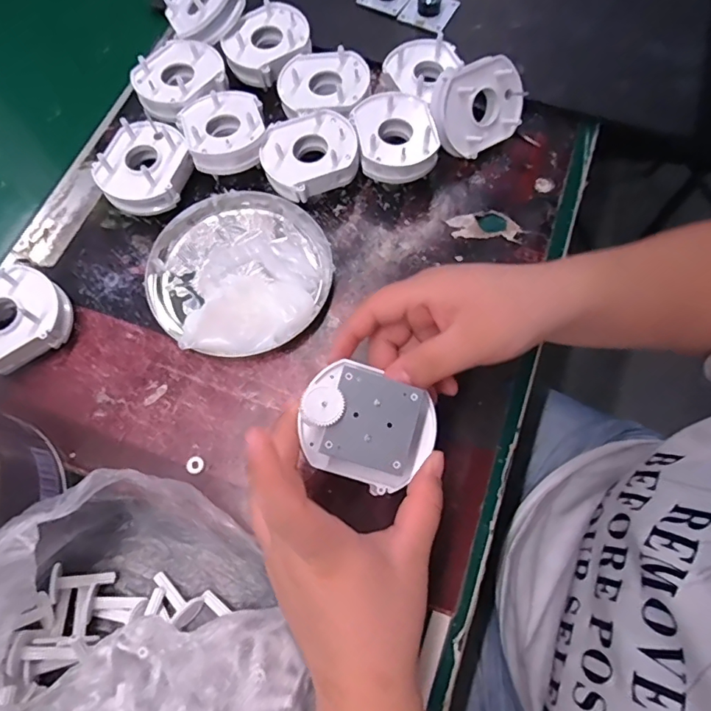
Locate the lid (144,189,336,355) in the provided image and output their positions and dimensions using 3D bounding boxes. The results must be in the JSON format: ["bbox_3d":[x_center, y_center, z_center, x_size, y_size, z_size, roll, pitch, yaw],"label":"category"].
[{"bbox_3d":[-0.082,-0.063,0.341,0.126,0.027,0.125,0,71,0],"label":"lid"}]

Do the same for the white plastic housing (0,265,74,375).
[{"bbox_3d":[-0.228,-0.024,0.322,0.067,0.036,0.063,-32,74,-11],"label":"white plastic housing"}]

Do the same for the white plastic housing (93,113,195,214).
[{"bbox_3d":[-0.155,-0.141,0.366,0.063,0.031,0.074,11,71,3],"label":"white plastic housing"}]

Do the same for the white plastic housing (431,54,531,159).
[{"bbox_3d":[0.092,-0.189,0.369,0.070,0.060,0.028,-26,31,-10],"label":"white plastic housing"}]

